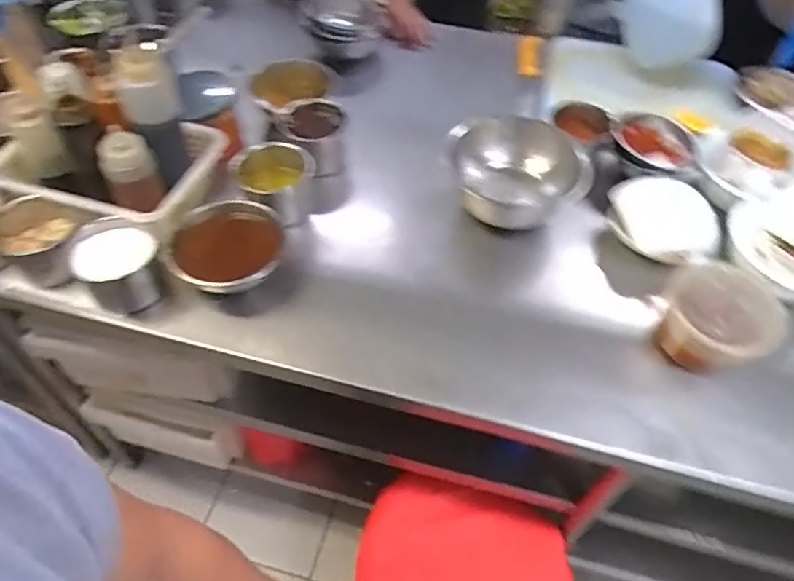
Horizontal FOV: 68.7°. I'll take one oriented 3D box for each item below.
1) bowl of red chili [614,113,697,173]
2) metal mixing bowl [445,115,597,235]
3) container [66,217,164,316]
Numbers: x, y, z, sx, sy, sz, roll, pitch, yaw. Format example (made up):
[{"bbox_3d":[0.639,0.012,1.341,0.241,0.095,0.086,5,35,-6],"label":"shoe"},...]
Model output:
[{"bbox_3d":[0.479,-0.273,1.068,0.136,0.043,0.113,34,58,21],"label":"bowl of red chili"},{"bbox_3d":[0.199,-0.197,1.002,0.188,0.131,0.196,-7,53,-9],"label":"metal mixing bowl"},{"bbox_3d":[-0.416,-0.035,0.875,0.113,0.101,0.117,-29,59,-23],"label":"container"}]

